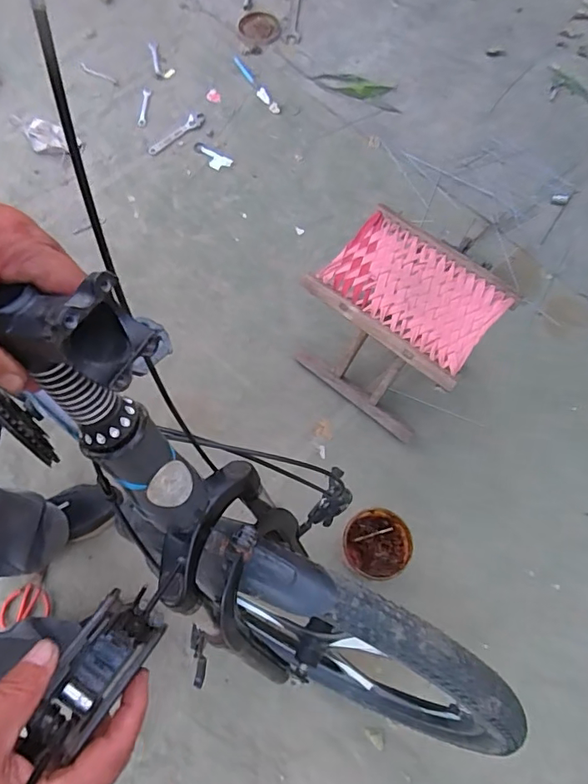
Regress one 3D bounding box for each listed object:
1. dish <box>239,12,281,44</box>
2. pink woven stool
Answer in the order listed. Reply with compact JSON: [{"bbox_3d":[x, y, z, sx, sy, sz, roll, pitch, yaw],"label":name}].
[{"bbox_3d":[-0.101,-1.082,1.489,0.126,0.024,0.128,0,70,-1],"label":"dish"},{"bbox_3d":[0.194,-0.123,0.996,0.302,0.288,0.245,36,73,11],"label":"pink woven stool"}]

